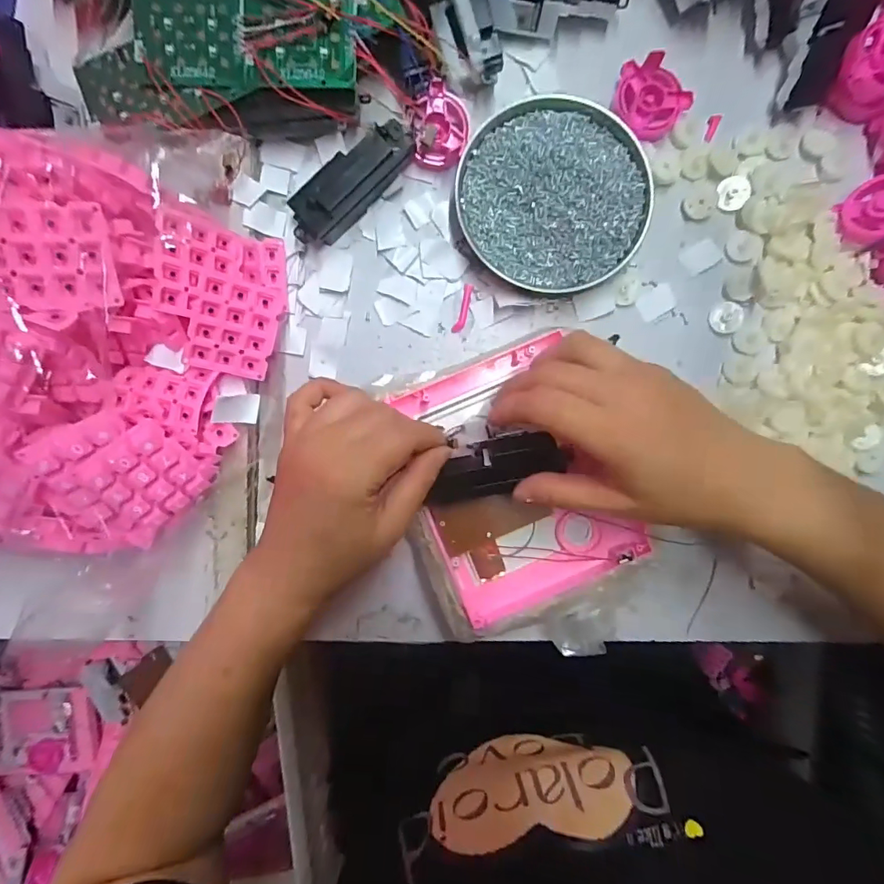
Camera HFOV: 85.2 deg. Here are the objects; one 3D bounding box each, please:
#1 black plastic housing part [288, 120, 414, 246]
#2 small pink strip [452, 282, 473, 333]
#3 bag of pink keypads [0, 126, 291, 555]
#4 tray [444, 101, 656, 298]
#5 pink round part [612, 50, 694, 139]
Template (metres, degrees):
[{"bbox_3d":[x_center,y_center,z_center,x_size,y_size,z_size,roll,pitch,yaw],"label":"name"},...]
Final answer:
[{"bbox_3d":[-0.063,-0.180,0.337,0.100,0.035,0.029,-38,91,0],"label":"black plastic housing part"},{"bbox_3d":[0.016,-0.100,0.357,0.008,0.004,0.036,17,91,-1],"label":"small pink strip"},{"bbox_3d":[-0.227,-0.054,0.295,0.209,0.121,0.227,16,91,-1],"label":"bag of pink keypads"},{"bbox_3d":[0.079,-0.177,0.345,0.134,0.027,0.130,0,91,-1],"label":"tray"},{"bbox_3d":[0.150,-0.247,0.349,0.051,0.019,0.051,0,100,-1],"label":"pink round part"}]

